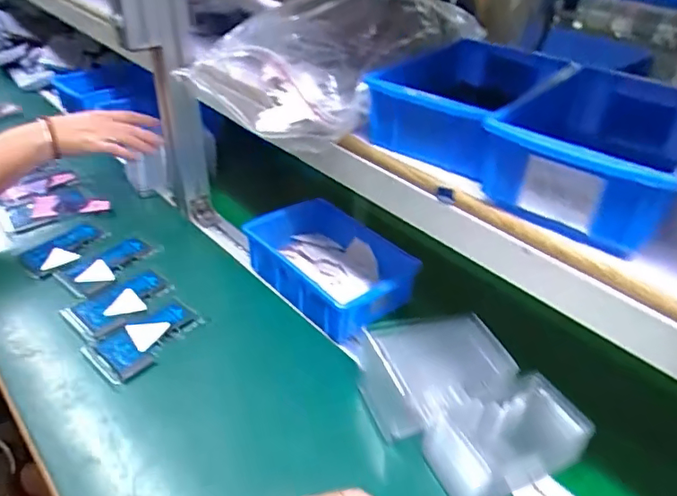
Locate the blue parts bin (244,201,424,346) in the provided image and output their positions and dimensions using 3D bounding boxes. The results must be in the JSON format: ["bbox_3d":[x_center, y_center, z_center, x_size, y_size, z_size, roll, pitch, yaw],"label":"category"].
[{"bbox_3d":[-0.009,0.026,0.668,0.135,0.075,0.201,-26,45,-34],"label":"blue parts bin"}]

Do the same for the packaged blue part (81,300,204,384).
[{"bbox_3d":[-0.216,0.098,0.591,0.072,0.014,0.110,28,43,30],"label":"packaged blue part"}]

